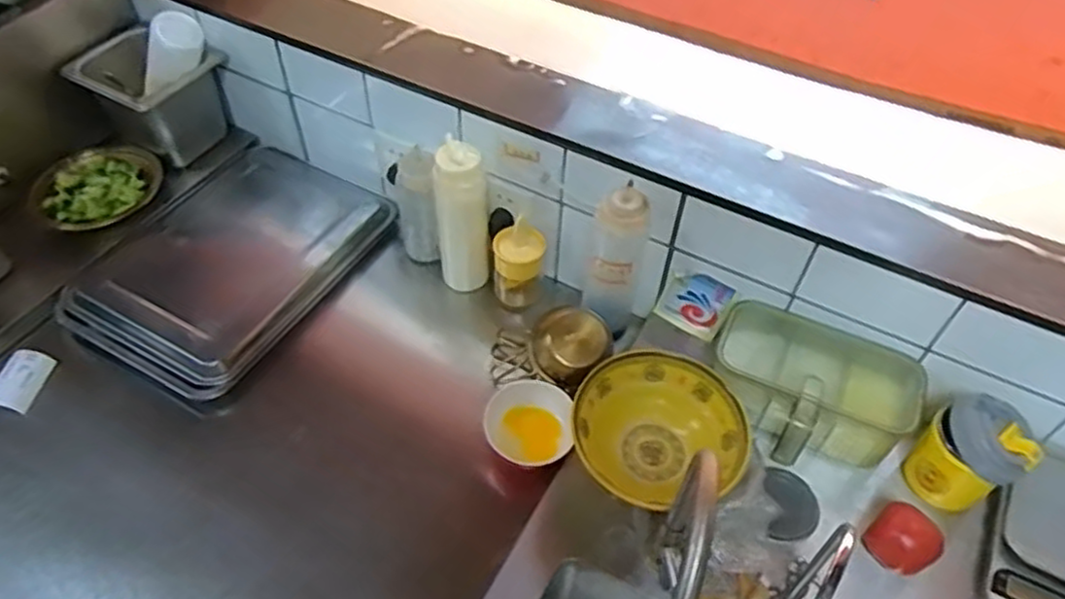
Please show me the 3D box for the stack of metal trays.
[{"bbox_3d":[-0.418,-0.069,1.018,0.293,0.043,0.400,27,54,19],"label":"stack of metal trays"}]

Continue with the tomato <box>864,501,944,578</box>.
[{"bbox_3d":[0.371,0.242,0.729,0.052,0.046,0.063,-26,56,-22],"label":"tomato"}]

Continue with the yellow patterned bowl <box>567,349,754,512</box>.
[{"bbox_3d":[0.146,0.144,0.804,0.187,0.064,0.154,36,58,25],"label":"yellow patterned bowl"}]

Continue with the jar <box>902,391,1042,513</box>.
[{"bbox_3d":[0.451,0.162,0.754,0.072,0.119,0.092,-28,57,-23],"label":"jar"}]

